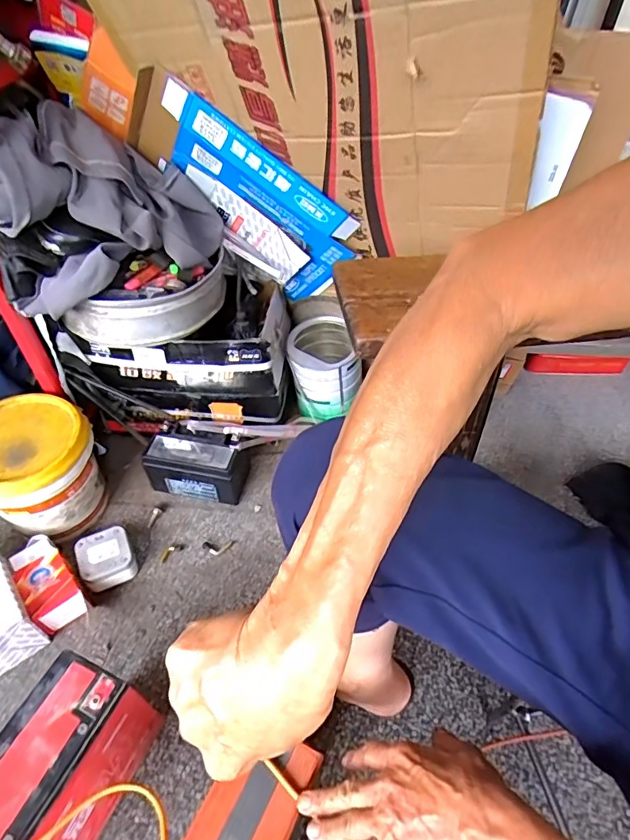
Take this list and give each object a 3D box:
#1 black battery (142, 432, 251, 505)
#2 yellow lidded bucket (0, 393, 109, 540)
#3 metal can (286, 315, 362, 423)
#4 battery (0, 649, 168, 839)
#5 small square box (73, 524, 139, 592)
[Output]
[{"bbox_3d":[-0.190,0.070,0.788,0.149,0.094,0.080,8,46,6],"label":"black battery"},{"bbox_3d":[-0.411,0.081,0.719,0.163,0.171,0.165,1,47,-1],"label":"yellow lidded bucket"},{"bbox_3d":[0.015,-0.088,0.877,0.122,0.148,0.124,3,47,1],"label":"metal can"},{"bbox_3d":[-0.254,0.361,0.479,0.081,0.179,0.177,20,48,17],"label":"battery"},{"bbox_3d":[-0.304,0.203,0.707,0.073,0.052,0.080,-22,50,-22],"label":"small square box"}]

